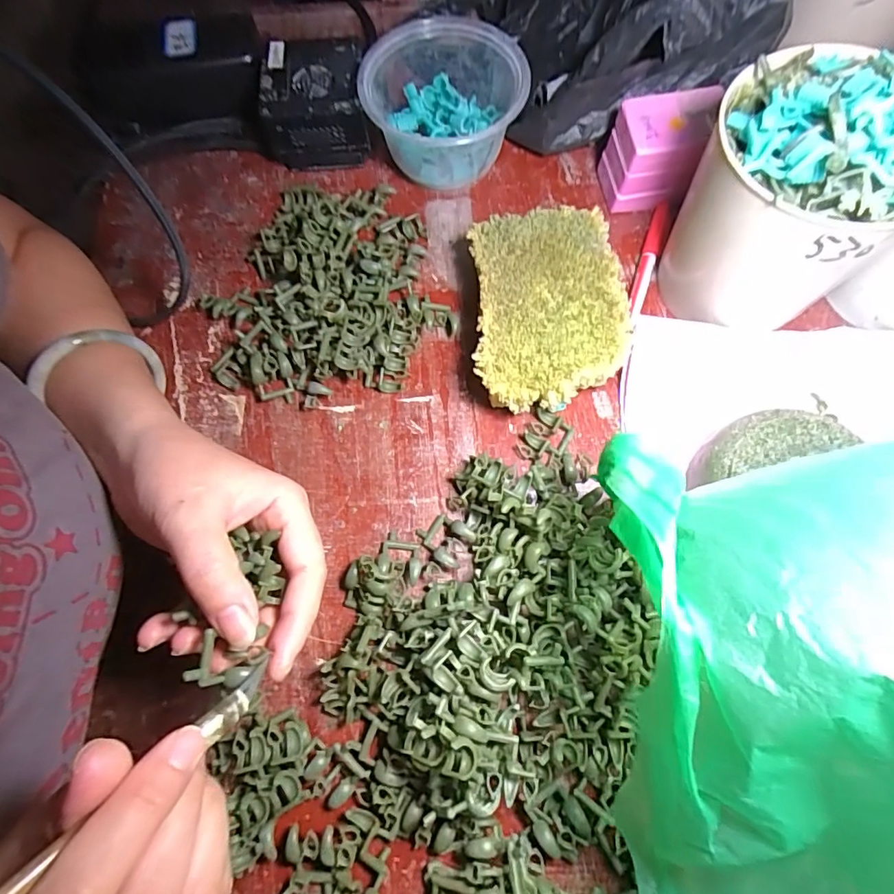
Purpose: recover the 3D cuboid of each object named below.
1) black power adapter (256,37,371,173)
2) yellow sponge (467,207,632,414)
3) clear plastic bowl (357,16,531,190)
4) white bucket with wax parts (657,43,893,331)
[{"bbox_3d":[-0.100,-0.264,0.383,0.080,0.051,0.077,0,72,2],"label":"black power adapter"},{"bbox_3d":[0.062,-0.091,0.327,0.098,0.043,0.138,-3,72,1],"label":"yellow sponge"},{"bbox_3d":[-0.001,-0.245,0.366,0.110,0.067,0.111,-1,72,2],"label":"clear plastic bowl"},{"bbox_3d":[0.185,-0.136,0.279,0.108,0.141,0.110,-1,72,2],"label":"white bucket with wax parts"}]

